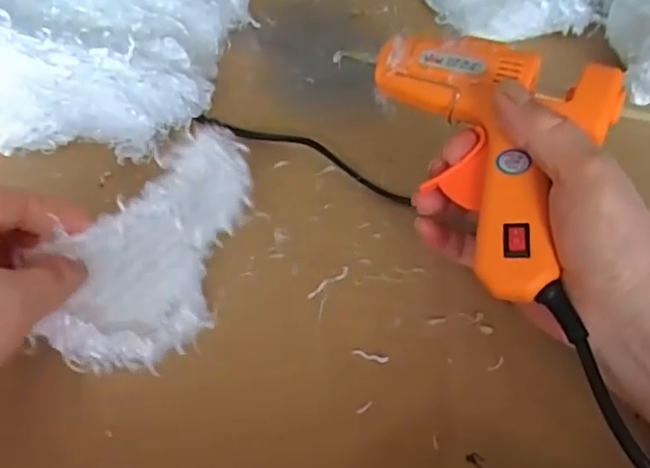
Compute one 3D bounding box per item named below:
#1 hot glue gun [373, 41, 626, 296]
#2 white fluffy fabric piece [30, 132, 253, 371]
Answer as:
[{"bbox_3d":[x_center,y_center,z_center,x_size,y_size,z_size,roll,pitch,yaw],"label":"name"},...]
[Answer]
[{"bbox_3d":[0.066,-0.036,0.305,0.111,0.029,0.109,21,82,21],"label":"hot glue gun"},{"bbox_3d":[-0.078,0.009,0.312,0.123,0.071,0.025,-46,28,-26],"label":"white fluffy fabric piece"}]

